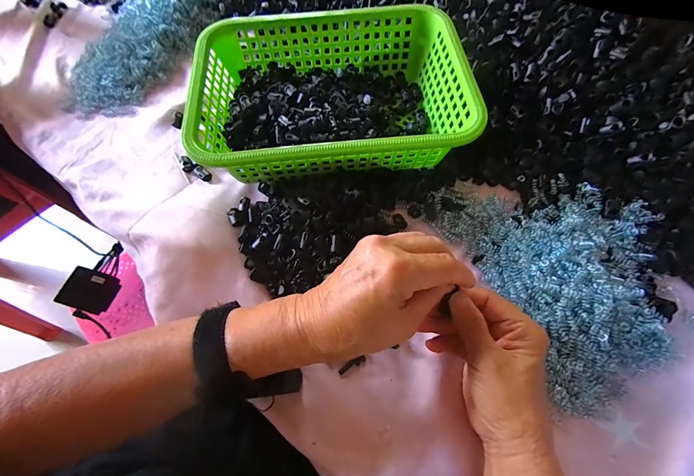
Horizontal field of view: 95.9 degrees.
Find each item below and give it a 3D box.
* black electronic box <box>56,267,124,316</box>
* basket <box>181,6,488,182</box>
[{"bbox_3d":[-0.509,0.105,0.622,0.018,0.084,0.076,2,63,51],"label":"black electronic box"},{"bbox_3d":[-0.018,-0.159,0.374,0.293,0.091,0.210,-5,65,-2],"label":"basket"}]

